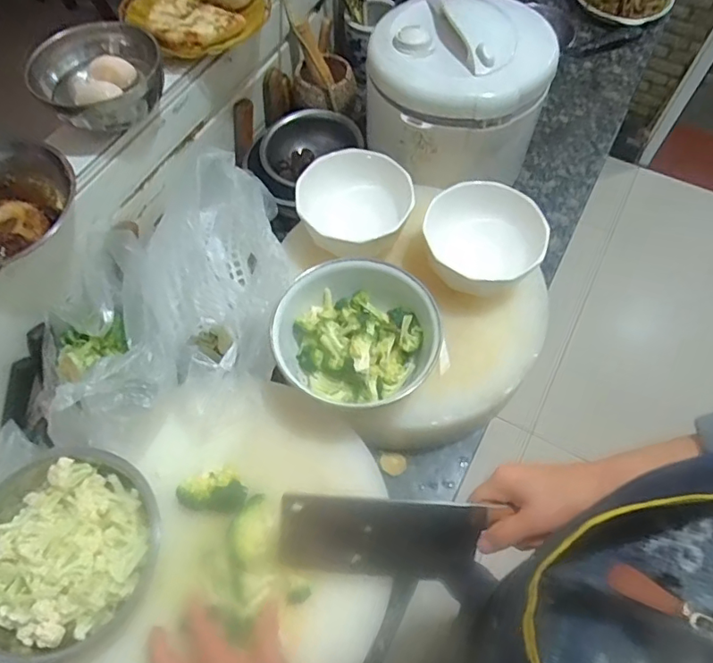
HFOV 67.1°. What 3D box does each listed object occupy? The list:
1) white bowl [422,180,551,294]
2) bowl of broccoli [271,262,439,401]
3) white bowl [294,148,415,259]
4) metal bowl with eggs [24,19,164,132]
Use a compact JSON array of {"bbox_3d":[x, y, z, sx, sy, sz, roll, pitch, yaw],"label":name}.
[{"bbox_3d":[0.162,-0.102,0.699,0.142,0.101,0.144,0,62,0],"label":"white bowl"},{"bbox_3d":[0.003,0.002,0.632,0.182,0.077,0.152,10,62,5],"label":"bowl of broccoli"},{"bbox_3d":[-0.007,-0.163,0.714,0.149,0.061,0.146,0,62,0],"label":"white bowl"},{"bbox_3d":[-0.305,-0.302,0.636,0.144,0.056,0.121,-13,63,-6],"label":"metal bowl with eggs"}]

